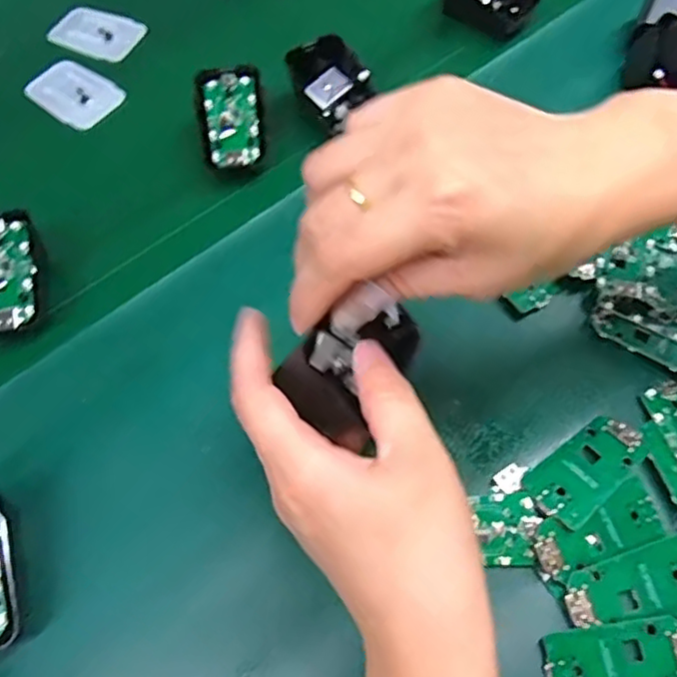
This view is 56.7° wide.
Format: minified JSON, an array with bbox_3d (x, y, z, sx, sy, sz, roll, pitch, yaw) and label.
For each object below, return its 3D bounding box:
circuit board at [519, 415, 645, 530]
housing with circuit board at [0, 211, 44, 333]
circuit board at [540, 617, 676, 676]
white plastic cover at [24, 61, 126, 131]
[{"bbox_3d":[0.119,0.062,0.300,0.062,0.009,0.031,-36,67,-16],"label":"circuit board"},{"bbox_3d":[-0.189,-0.037,0.354,0.042,0.010,0.068,-17,80,-8],"label":"housing with circuit board"},{"bbox_3d":[0.120,0.138,0.266,0.063,0.005,0.029,-9,62,-2],"label":"circuit board"},{"bbox_3d":[-0.190,-0.177,0.451,0.063,0.006,0.045,35,69,18],"label":"white plastic cover"}]

